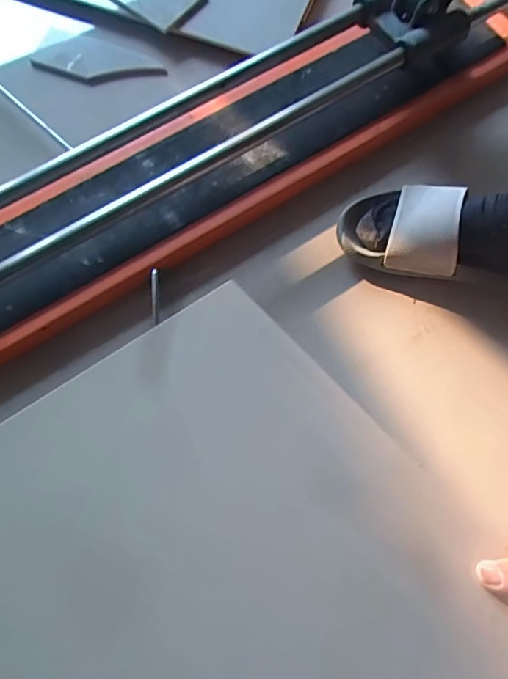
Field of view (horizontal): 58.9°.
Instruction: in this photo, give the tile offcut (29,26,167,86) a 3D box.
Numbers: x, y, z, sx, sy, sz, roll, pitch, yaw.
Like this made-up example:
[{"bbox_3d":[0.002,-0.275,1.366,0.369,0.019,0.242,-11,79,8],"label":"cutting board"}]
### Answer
[{"bbox_3d":[-0.211,-0.377,0.609,0.173,0.006,0.072,20,74,5],"label":"tile offcut"}]

